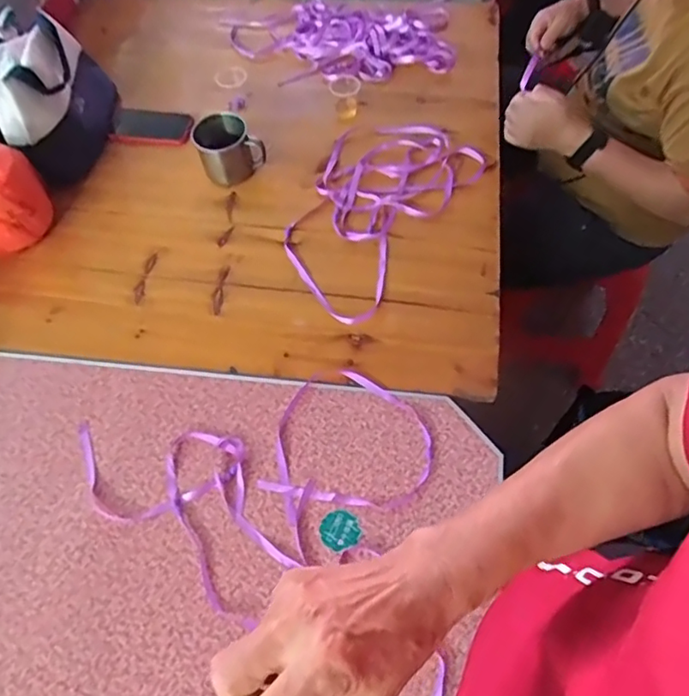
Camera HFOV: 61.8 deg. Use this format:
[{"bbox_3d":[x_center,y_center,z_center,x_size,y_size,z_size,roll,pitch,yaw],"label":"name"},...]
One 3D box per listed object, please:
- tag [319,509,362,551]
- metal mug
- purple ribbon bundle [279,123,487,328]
[{"bbox_3d":[-0.004,0.205,0.650,0.045,0.004,0.042,-1,62,1],"label":"tag"},{"bbox_3d":[-0.183,-0.313,0.897,0.090,0.074,0.089,-1,62,1],"label":"metal mug"},{"bbox_3d":[0.032,-0.222,0.874,0.228,0.011,0.369,31,67,17],"label":"purple ribbon bundle"}]

